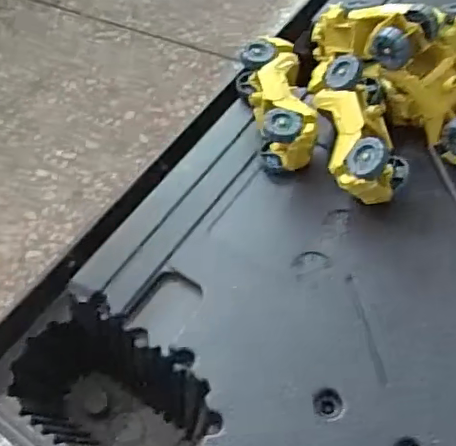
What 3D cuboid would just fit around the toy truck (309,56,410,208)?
[{"bbox_3d":[0.134,-0.094,0.580,0.066,0.065,0.165,-34,49,33],"label":"toy truck"}]

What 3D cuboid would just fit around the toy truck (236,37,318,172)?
[{"bbox_3d":[0.055,-0.131,0.616,0.066,0.056,0.159,-12,56,-1],"label":"toy truck"}]

